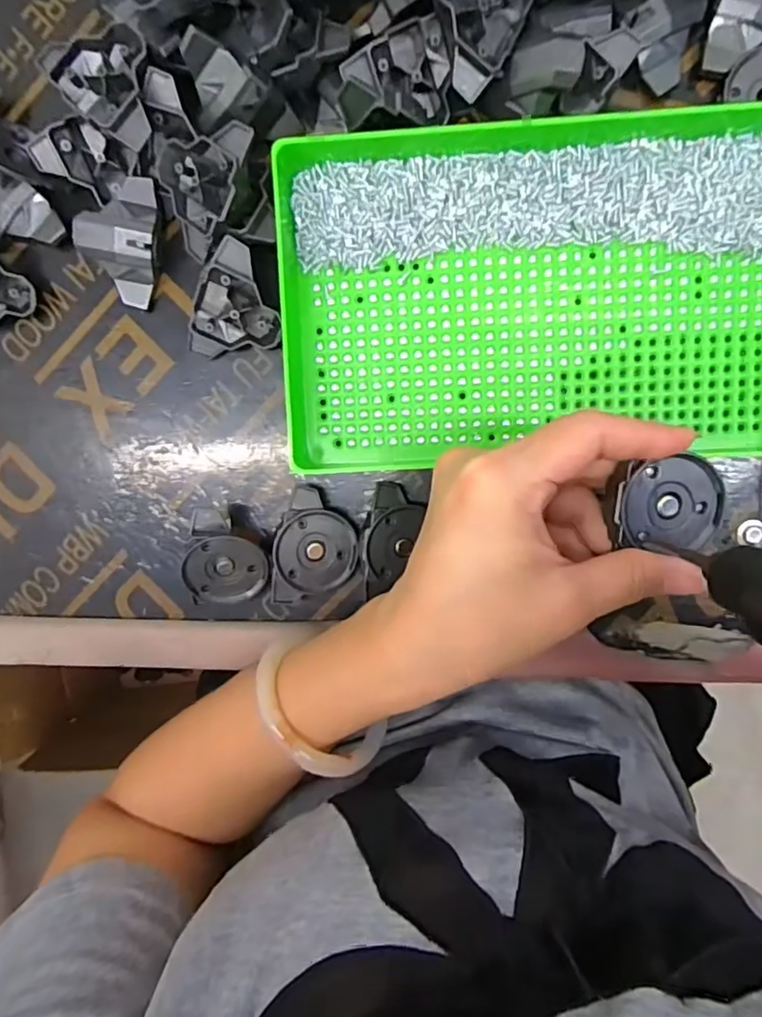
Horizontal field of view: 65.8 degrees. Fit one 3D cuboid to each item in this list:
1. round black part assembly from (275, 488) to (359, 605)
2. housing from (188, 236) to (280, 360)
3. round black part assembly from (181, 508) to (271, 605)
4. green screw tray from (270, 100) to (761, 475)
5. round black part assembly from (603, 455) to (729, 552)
[{"bbox_3d":[-0.035,0.019,0.305,0.042,0.017,0.058,3,96,-23],"label":"round black part assembly"},{"bbox_3d":[-0.079,-0.103,0.294,0.047,0.013,0.051,-11,123,7],"label":"housing"},{"bbox_3d":[-0.078,0.027,0.305,0.039,0.029,0.051,8,97,3],"label":"round black part assembly"},{"bbox_3d":[0.081,-0.098,0.273,0.249,0.035,0.150,-2,96,4],"label":"green screw tray"},{"bbox_3d":[0.114,-0.002,0.235,0.042,0.012,0.036,0,96,4],"label":"round black part assembly"}]

